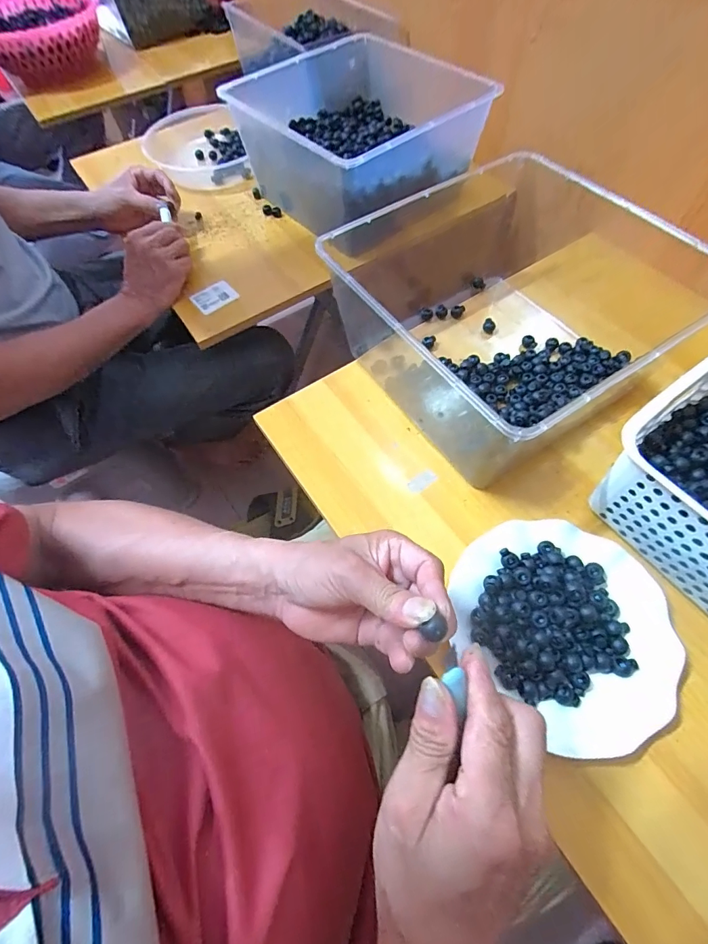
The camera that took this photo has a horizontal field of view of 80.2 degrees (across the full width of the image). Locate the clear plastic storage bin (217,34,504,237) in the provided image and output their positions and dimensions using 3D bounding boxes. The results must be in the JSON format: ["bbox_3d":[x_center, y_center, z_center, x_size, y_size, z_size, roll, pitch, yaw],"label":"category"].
[{"bbox_3d":[-0.001,-0.523,0.668,0.292,0.148,0.336,-36,65,-15],"label":"clear plastic storage bin"}]

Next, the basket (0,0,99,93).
[{"bbox_3d":[-0.674,-0.954,0.932,0.237,0.125,0.250,-20,62,-7],"label":"basket"}]

